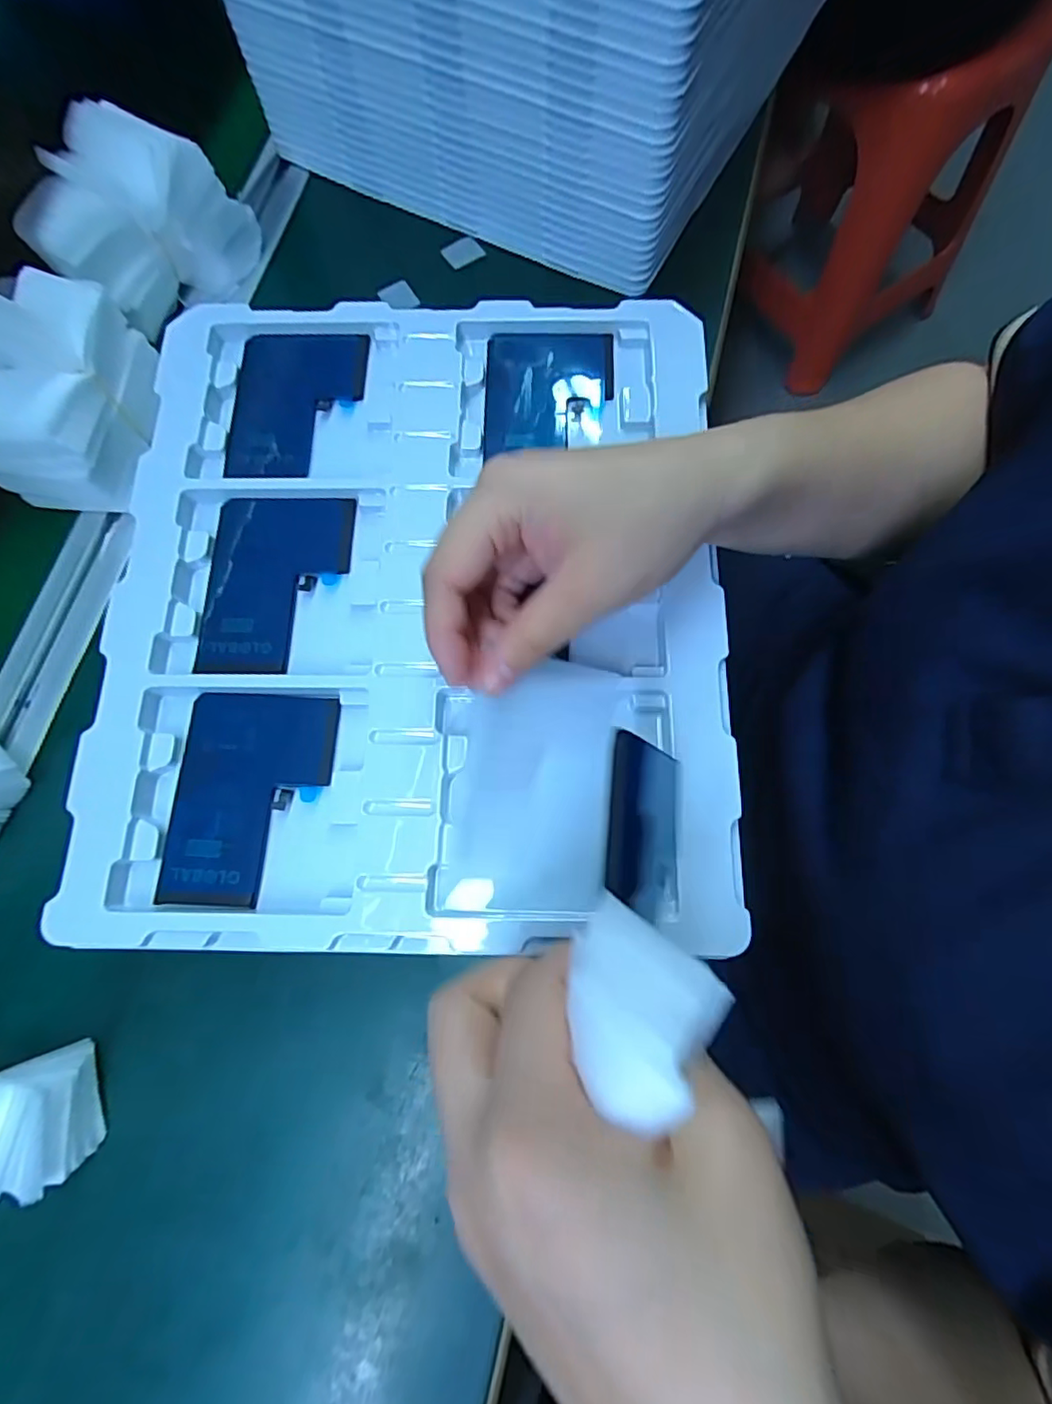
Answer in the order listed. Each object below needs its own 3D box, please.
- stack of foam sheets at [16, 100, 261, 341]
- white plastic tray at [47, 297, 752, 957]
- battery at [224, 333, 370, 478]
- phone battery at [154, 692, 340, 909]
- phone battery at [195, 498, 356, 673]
[{"bbox_3d":[-0.224,-0.278,0.353,0.070,0.079,0.098,25,76,8],"label":"stack of foam sheets"},{"bbox_3d":[-0.049,-0.054,0.289,0.278,0.023,0.314,1,74,1],"label":"white plastic tray"},{"bbox_3d":[-0.121,-0.152,0.314,0.065,0.010,0.091,1,72,3],"label":"battery"},{"bbox_3d":[-0.120,0.041,0.260,0.065,0.004,0.089,2,75,3],"label":"phone battery"},{"bbox_3d":[-0.120,-0.057,0.287,0.065,0.004,0.089,1,74,3],"label":"phone battery"}]

